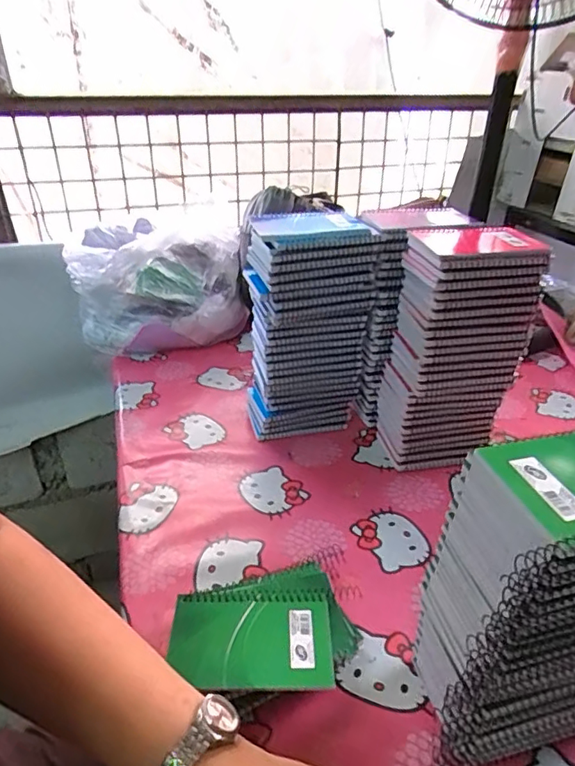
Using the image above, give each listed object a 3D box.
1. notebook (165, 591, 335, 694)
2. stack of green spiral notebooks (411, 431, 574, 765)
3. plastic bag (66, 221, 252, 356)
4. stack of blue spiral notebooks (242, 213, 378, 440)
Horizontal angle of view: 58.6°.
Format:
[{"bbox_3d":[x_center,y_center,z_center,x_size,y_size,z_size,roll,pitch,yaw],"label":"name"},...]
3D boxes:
[{"bbox_3d":[-0.030,0.210,0.424,0.131,0.008,0.085,1,32,0],"label":"notebook"},{"bbox_3d":[0.179,0.159,0.362,0.144,0.240,0.090,-5,32,-9],"label":"stack of green spiral notebooks"},{"bbox_3d":[-0.234,-0.171,0.941,0.281,0.191,0.198,5,32,6],"label":"plastic bag"},{"bbox_3d":[0.022,-0.069,0.678,0.148,0.286,0.099,-12,34,-19],"label":"stack of blue spiral notebooks"}]

